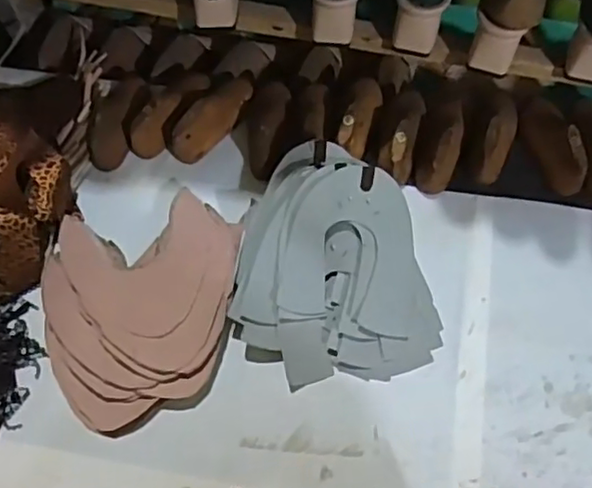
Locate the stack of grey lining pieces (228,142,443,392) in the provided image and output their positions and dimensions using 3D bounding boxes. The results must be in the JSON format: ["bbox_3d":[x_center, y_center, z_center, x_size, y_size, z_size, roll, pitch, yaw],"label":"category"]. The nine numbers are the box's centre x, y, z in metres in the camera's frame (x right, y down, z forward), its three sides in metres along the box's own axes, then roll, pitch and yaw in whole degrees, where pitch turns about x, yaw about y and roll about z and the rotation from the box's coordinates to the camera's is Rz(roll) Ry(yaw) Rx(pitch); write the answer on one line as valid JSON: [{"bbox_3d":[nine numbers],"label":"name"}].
[{"bbox_3d":[0.026,0.019,0.666,0.207,0.096,0.252,-18,64,-5],"label":"stack of grey lining pieces"}]

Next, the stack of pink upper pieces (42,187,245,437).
[{"bbox_3d":[-0.168,0.063,0.680,0.205,0.030,0.263,2,64,4],"label":"stack of pink upper pieces"}]

